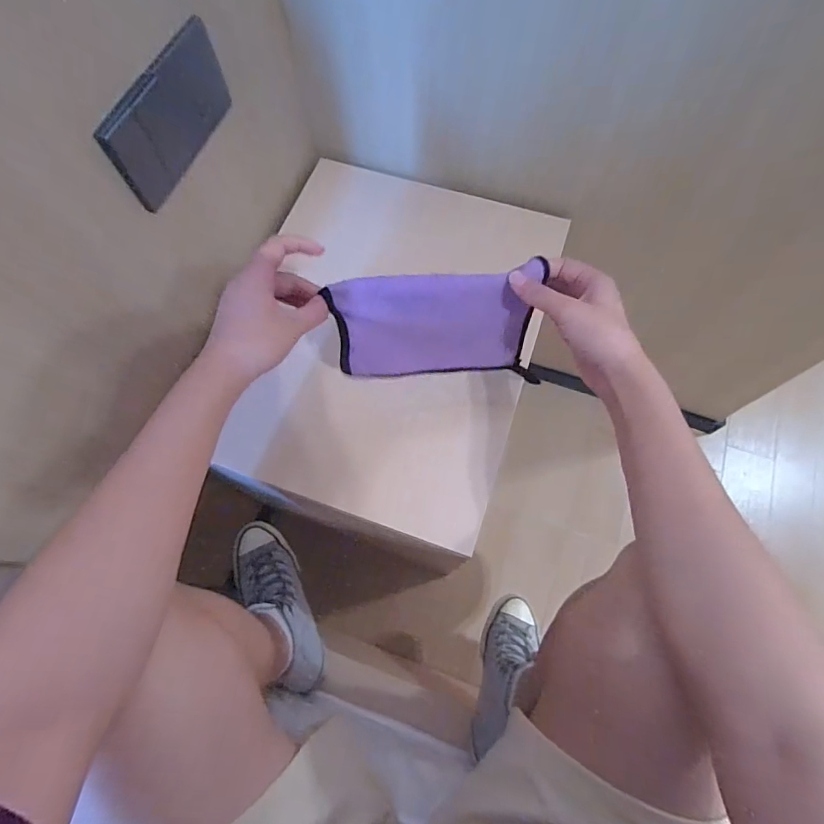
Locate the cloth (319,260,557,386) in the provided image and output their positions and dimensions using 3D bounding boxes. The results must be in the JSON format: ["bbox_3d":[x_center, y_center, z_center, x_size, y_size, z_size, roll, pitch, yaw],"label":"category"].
[{"bbox_3d":[0.026,-0.082,0.460,0.193,0.134,0.036,-6,66,-4],"label":"cloth"}]

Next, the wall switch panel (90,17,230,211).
[{"bbox_3d":[-0.232,-0.284,0.458,0.009,0.100,0.167,19,66,7],"label":"wall switch panel"}]

